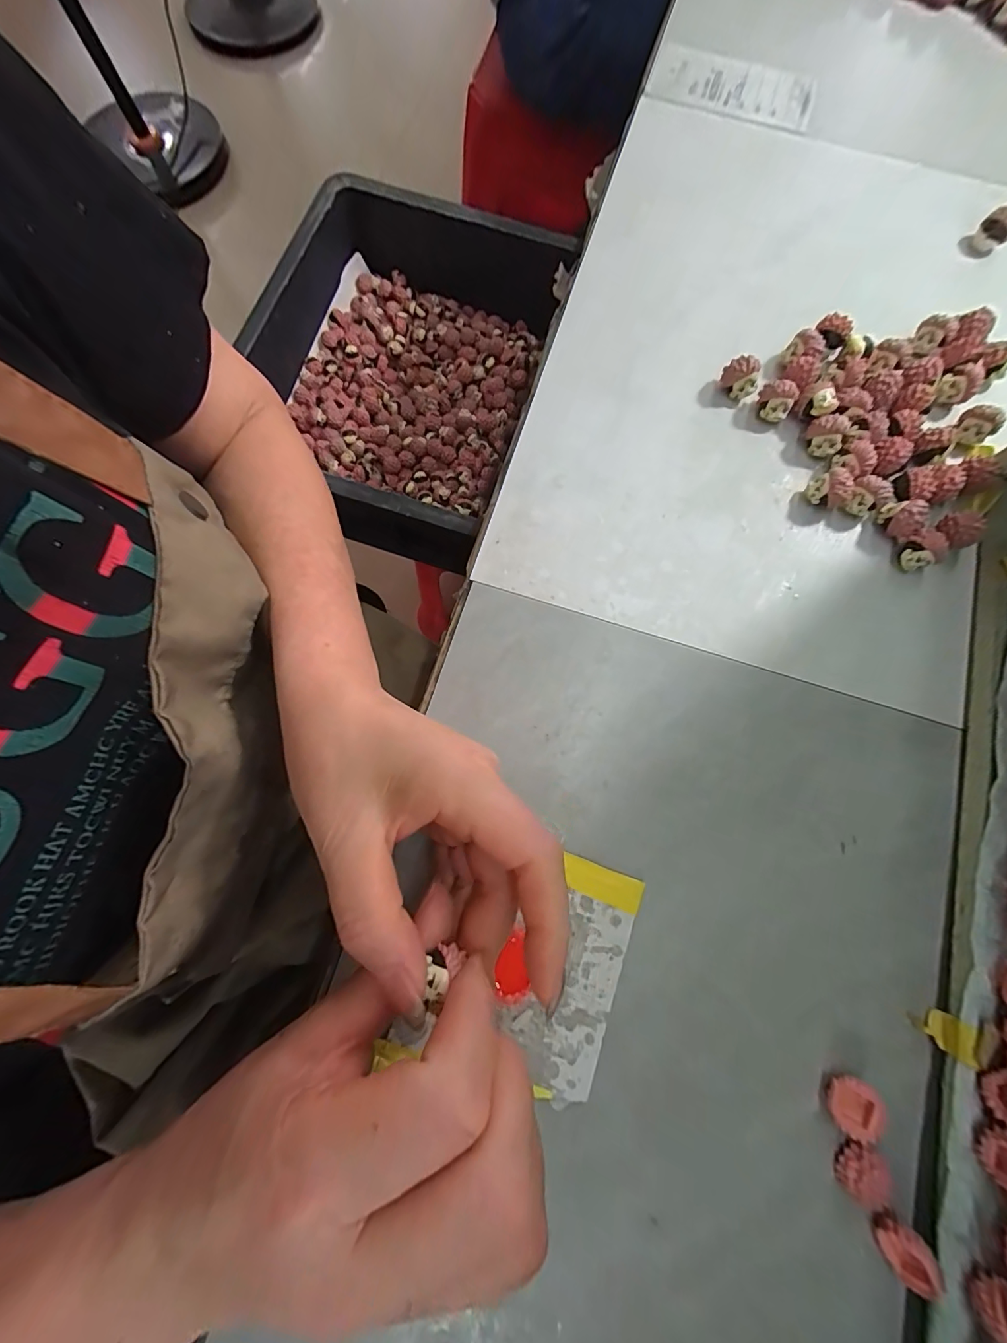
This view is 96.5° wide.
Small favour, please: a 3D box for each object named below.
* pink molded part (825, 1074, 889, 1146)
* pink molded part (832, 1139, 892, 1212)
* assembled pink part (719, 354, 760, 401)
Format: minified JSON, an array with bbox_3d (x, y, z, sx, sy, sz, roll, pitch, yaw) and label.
[{"bbox_3d":[0.148,0.184,0.190,0.020,0.011,0.021,0,79,-2],"label":"pink molded part"},{"bbox_3d":[0.149,0.208,0.186,0.019,0.007,0.019,0,79,-2],"label":"pink molded part"},{"bbox_3d":[0.141,-0.174,0.267,0.022,0.020,0.012,30,80,3],"label":"assembled pink part"}]

